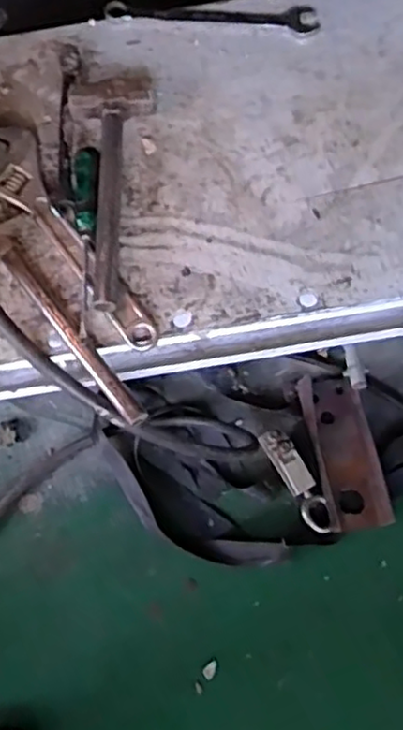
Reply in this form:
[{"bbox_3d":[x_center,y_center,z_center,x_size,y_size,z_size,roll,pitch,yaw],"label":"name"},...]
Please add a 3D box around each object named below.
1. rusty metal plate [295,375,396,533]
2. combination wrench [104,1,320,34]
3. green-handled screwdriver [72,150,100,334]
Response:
[{"bbox_3d":[0.258,0.153,1.261,0.107,0.033,0.289,-10,69,-1],"label":"rusty metal plate"},{"bbox_3d":[0.012,-0.485,0.961,0.294,0.011,0.041,5,69,4],"label":"combination wrench"},{"bbox_3d":[-0.141,-0.151,0.828,0.033,0.029,0.241,-1,69,2],"label":"green-handled screwdriver"}]

